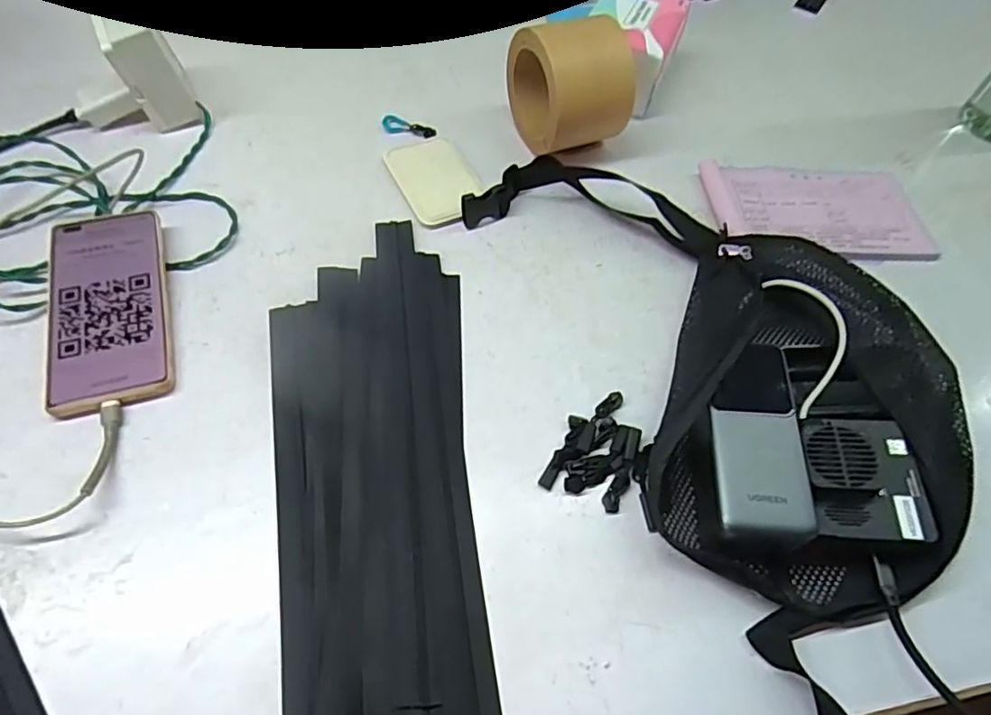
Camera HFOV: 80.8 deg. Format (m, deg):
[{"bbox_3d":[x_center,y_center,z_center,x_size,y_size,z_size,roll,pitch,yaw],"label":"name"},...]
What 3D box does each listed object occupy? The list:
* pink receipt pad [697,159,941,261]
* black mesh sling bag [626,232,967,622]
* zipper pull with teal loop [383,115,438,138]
[{"bbox_3d":[0.291,-0.132,0.531,0.191,0.015,0.109,0,58,-4],"label":"pink receipt pad"},{"bbox_3d":[0.220,0.033,0.395,0.200,0.056,0.268,22,59,9],"label":"black mesh sling bag"},{"bbox_3d":[-0.085,-0.222,0.564,0.051,0.005,0.019,20,59,8],"label":"zipper pull with teal loop"}]

